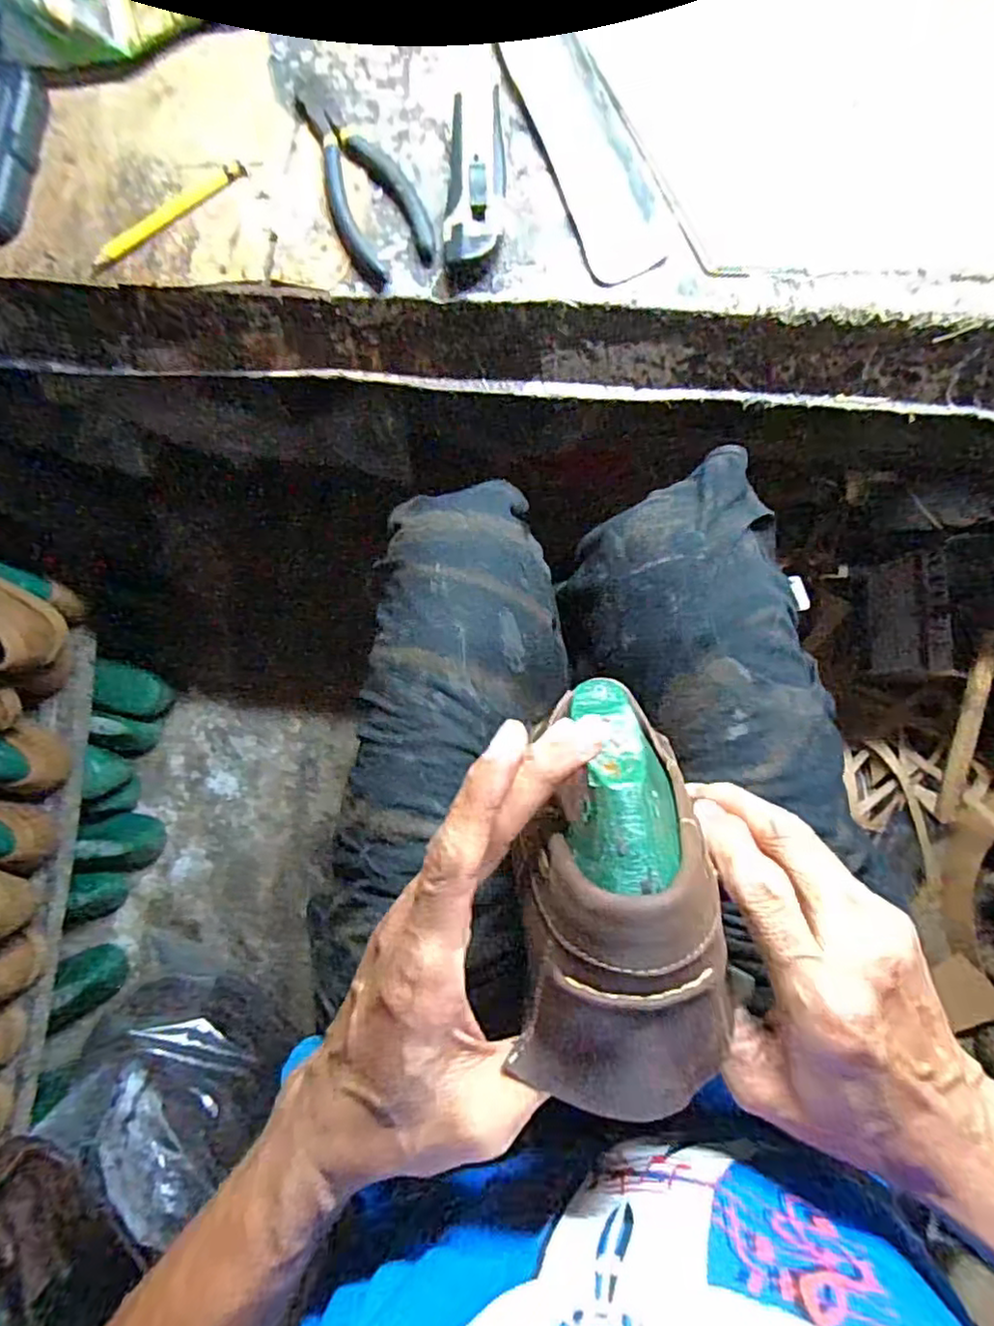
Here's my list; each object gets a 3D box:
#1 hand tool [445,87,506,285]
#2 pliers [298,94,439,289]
[{"bbox_3d":[-0.013,-0.301,0.412,0.035,0.019,0.122,2,87,3],"label":"hand tool"},{"bbox_3d":[-0.089,-0.307,0.418,0.052,0.013,0.133,-28,86,1],"label":"pliers"}]

